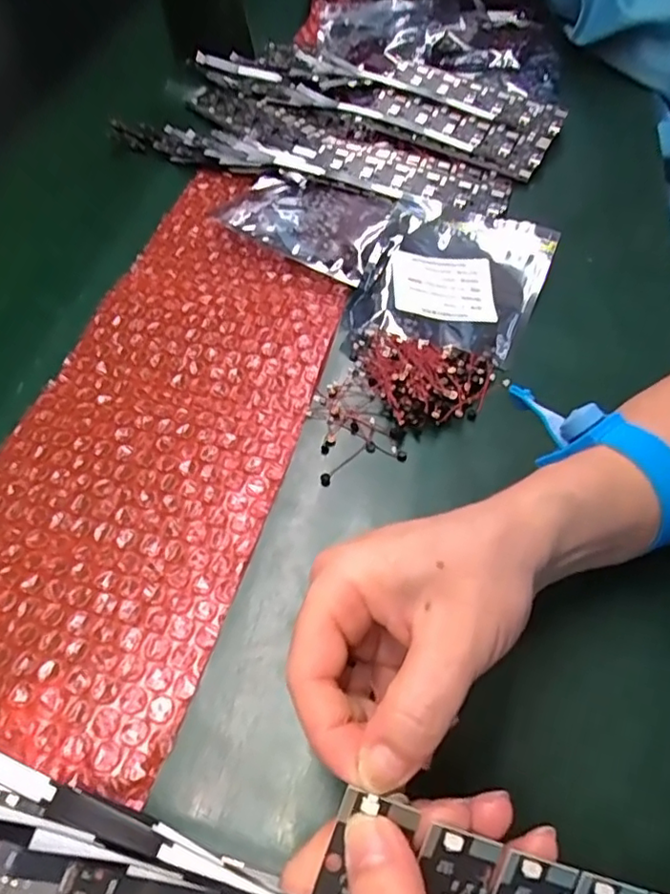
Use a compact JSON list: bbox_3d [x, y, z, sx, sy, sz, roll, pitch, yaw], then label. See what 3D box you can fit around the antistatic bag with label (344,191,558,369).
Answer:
[{"bbox_3d":[0.069,-0.104,0.348,0.099,0.013,0.116,19,58,13],"label":"antistatic bag with label"}]

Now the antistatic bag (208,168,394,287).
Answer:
[{"bbox_3d":[-0.017,-0.151,0.386,0.115,0.011,0.079,28,60,19],"label":"antistatic bag"}]

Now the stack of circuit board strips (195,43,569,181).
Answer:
[{"bbox_3d":[0.032,-0.278,0.462,0.279,0.016,0.096,32,62,21],"label":"stack of circuit board strips"}]

